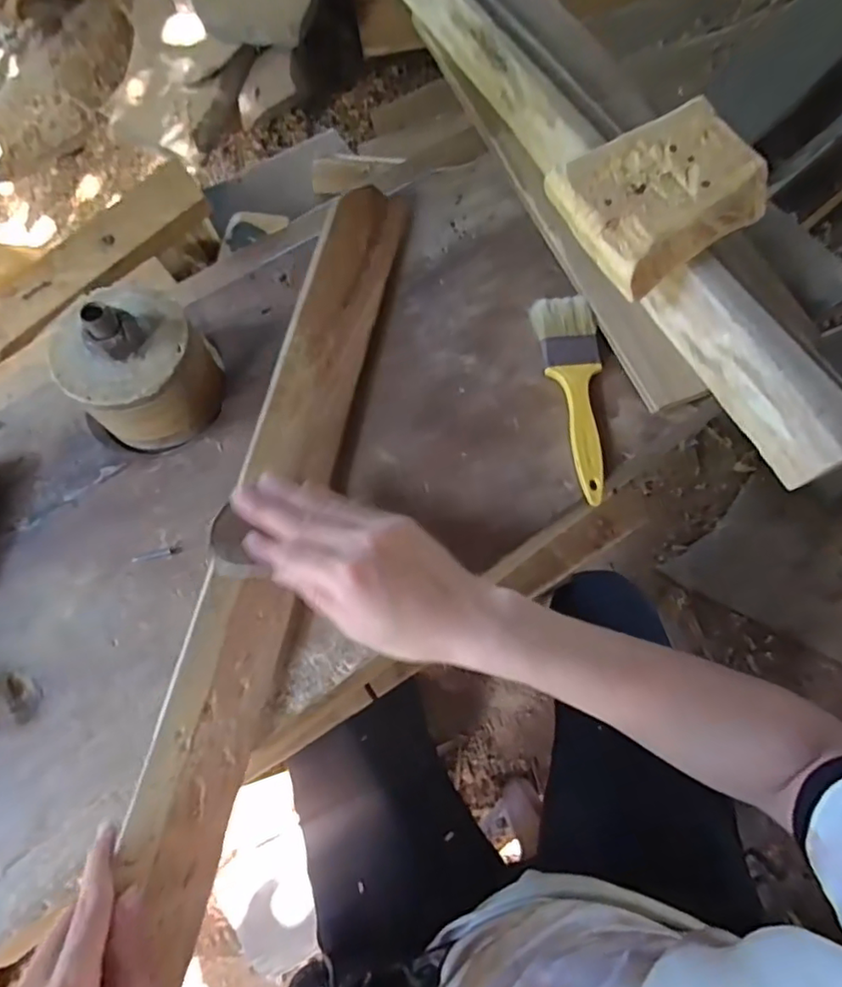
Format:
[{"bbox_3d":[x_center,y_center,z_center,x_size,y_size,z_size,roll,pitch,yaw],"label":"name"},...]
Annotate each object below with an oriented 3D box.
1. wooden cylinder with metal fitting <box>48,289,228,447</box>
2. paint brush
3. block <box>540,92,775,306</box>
[{"bbox_3d":[-0.209,-0.093,0.463,0.105,0.097,0.092,-32,73,-12],"label":"wooden cylinder with metal fitting"},{"bbox_3d":[0.128,-0.080,0.491,0.047,0.011,0.179,-7,70,-3],"label":"paint brush"},{"bbox_3d":[0.176,-0.224,0.454,0.124,0.044,0.111,-28,72,-10],"label":"block"}]

